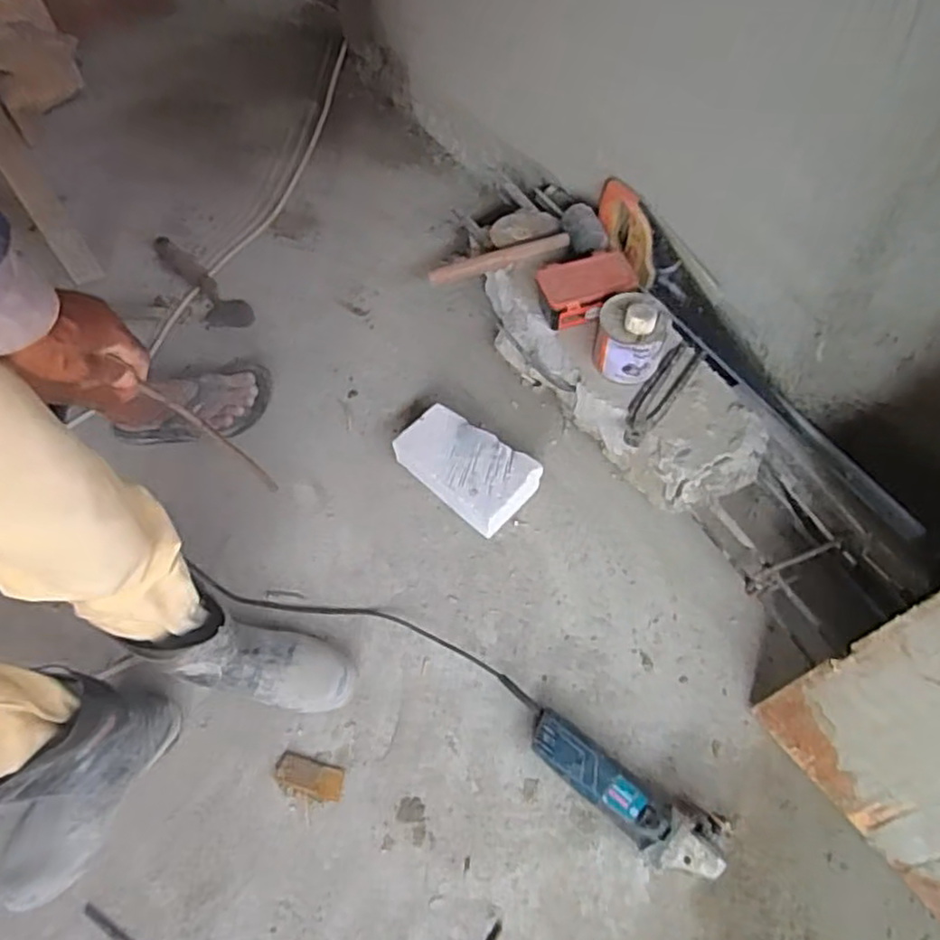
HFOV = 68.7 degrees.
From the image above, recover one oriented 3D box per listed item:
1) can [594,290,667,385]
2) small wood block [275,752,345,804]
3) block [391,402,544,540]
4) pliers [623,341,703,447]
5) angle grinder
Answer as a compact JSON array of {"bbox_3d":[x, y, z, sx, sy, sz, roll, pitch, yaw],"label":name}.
[{"bbox_3d":[0.232,-0.199,1.002,0.091,0.104,0.097,8,62,4],"label":"can"},{"bbox_3d":[-0.208,0.397,0.890,0.089,0.016,0.038,13,63,8],"label":"small wood block"},{"bbox_3d":[-0.006,0.002,1.066,0.203,0.090,0.118,31,67,17],"label":"block"},{"bbox_3d":[0.280,-0.118,1.012,0.050,0.009,0.197,33,67,17],"label":"pliers"},{"bbox_3d":[0.187,0.404,0.849,0.261,0.073,0.085,27,66,15],"label":"angle grinder"}]

